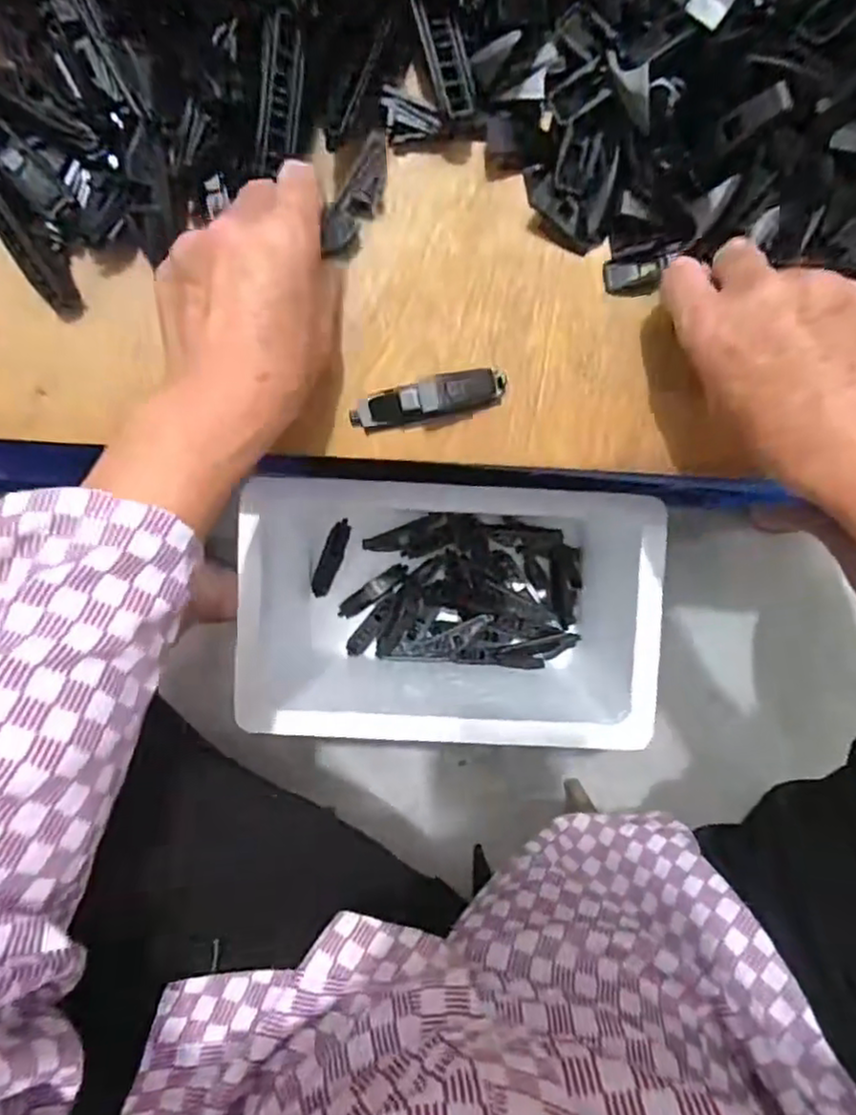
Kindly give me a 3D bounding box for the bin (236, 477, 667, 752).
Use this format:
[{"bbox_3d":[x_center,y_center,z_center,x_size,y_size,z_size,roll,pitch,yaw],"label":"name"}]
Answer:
[{"bbox_3d":[0.021,0.033,0.605,0.317,0.241,0.196,1,93,0],"label":"bin"}]

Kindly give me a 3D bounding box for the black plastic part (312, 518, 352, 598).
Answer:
[{"bbox_3d":[-0.096,0.001,0.666,0.021,0.014,0.080,24,92,-1],"label":"black plastic part"}]

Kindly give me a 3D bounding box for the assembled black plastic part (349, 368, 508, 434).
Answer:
[{"bbox_3d":[0.001,-0.083,0.354,0.083,0.021,0.020,-14,93,0],"label":"assembled black plastic part"}]

